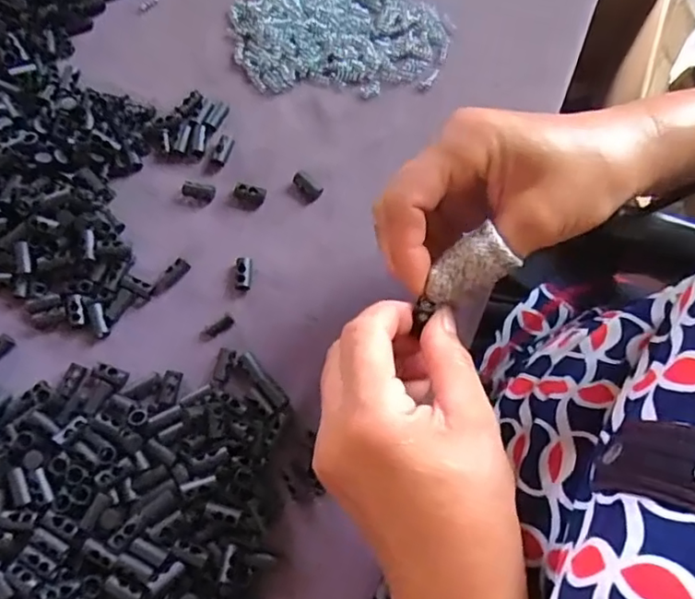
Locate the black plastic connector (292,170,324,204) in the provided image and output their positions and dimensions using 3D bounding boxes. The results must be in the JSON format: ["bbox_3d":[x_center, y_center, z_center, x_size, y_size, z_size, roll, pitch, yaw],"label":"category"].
[{"bbox_3d":[-0.024,-0.069,0.349,0.012,0.004,0.020,-36,78,-13],"label":"black plastic connector"}]

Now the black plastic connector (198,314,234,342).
[{"bbox_3d":[-0.074,0.016,0.324,0.021,0.004,0.007,-35,78,-12],"label":"black plastic connector"}]

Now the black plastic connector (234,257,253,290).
[{"bbox_3d":[-0.060,-0.015,0.332,0.010,0.006,0.019,1,73,-3],"label":"black plastic connector"}]

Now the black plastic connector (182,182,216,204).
[{"bbox_3d":[-0.090,-0.065,0.348,0.020,0.004,0.010,18,73,2],"label":"black plastic connector"}]

